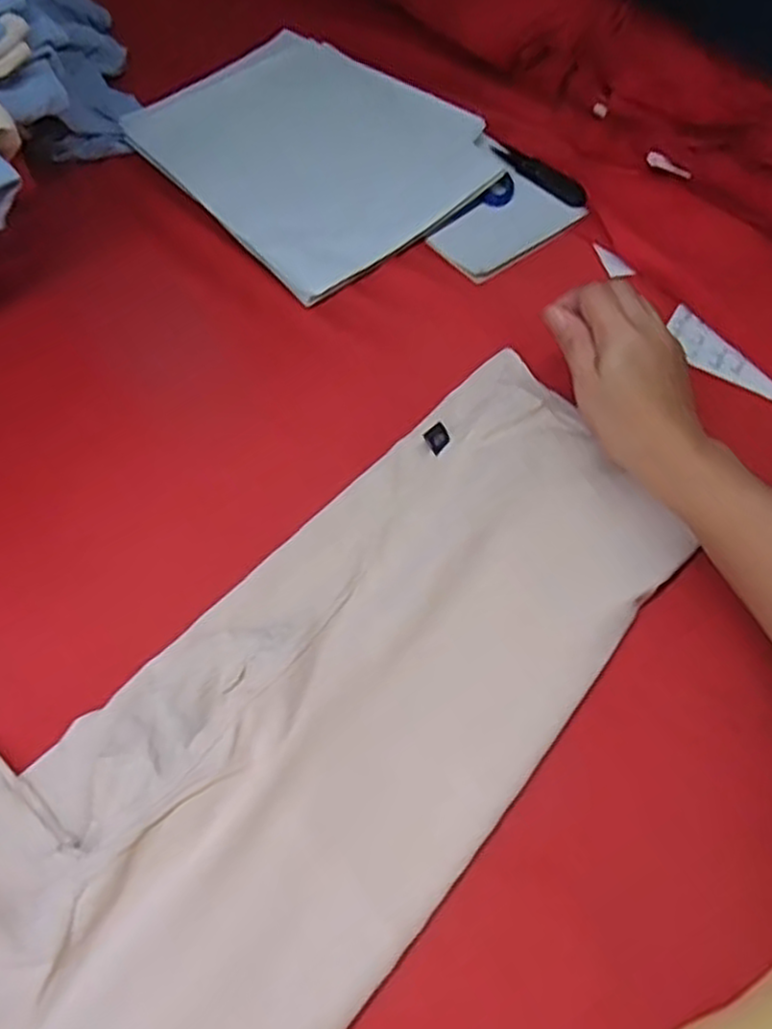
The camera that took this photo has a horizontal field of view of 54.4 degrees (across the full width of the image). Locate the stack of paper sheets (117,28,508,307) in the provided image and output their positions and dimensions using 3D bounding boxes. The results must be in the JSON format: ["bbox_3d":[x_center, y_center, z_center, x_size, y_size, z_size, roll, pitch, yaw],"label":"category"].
[{"bbox_3d":[-0.069,-0.314,0.637,0.276,0.019,0.227,41,70,17],"label":"stack of paper sheets"}]

